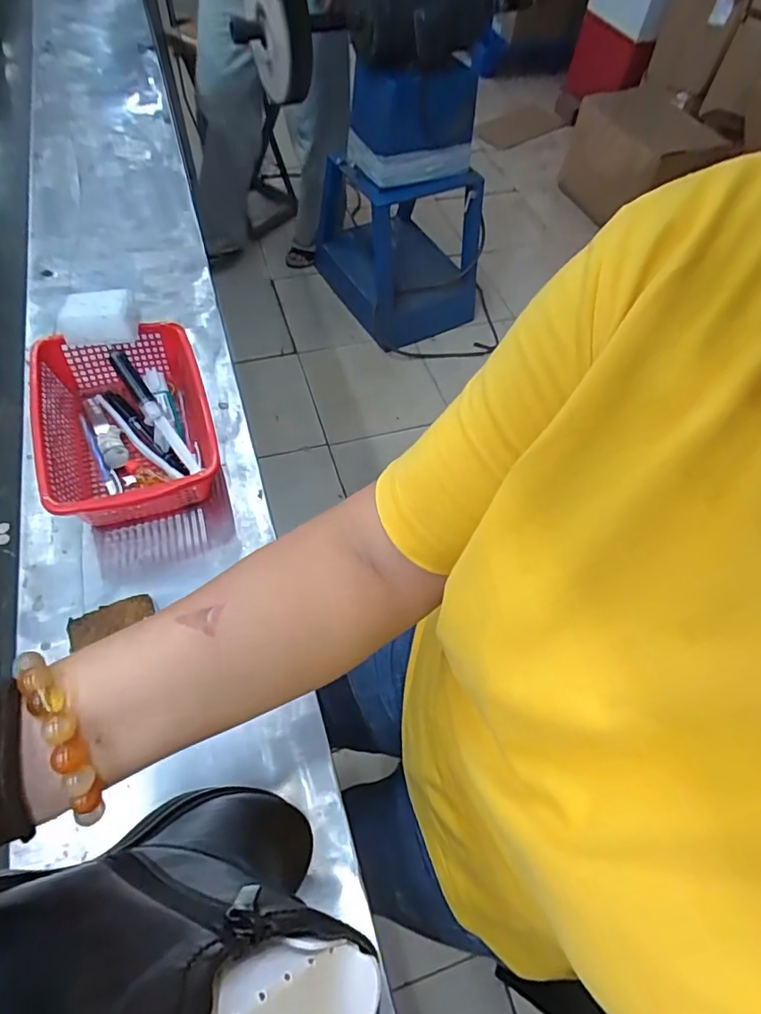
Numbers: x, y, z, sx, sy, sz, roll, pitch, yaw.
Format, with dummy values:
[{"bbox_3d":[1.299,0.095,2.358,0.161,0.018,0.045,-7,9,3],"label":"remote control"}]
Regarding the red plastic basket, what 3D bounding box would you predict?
[{"bbox_3d":[-0.247,-0.079,0.532,0.150,0.076,0.219,-14,58,-13],"label":"red plastic basket"}]

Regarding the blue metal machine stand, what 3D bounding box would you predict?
[{"bbox_3d":[0.069,-0.949,1.660,0.404,0.672,0.509,-27,62,-20],"label":"blue metal machine stand"}]

